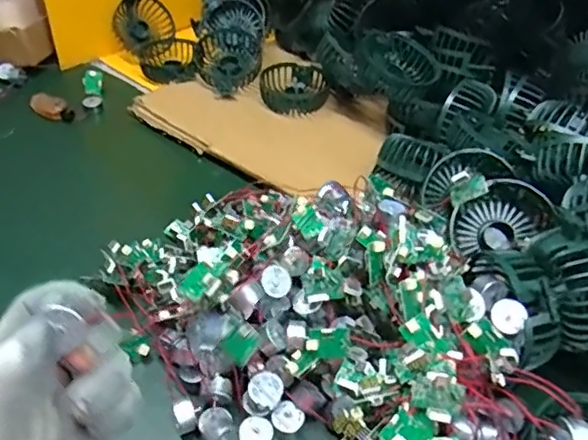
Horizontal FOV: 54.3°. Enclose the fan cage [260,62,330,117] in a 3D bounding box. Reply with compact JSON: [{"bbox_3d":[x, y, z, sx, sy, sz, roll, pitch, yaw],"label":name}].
[{"bbox_3d":[0.001,-0.175,0.750,0.084,0.028,0.103,-2,40,-3],"label":"fan cage"}]

